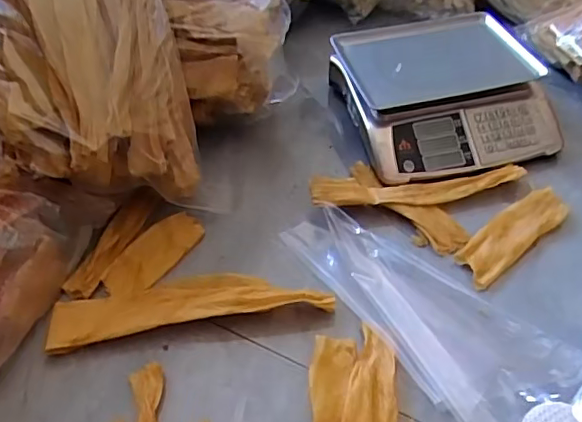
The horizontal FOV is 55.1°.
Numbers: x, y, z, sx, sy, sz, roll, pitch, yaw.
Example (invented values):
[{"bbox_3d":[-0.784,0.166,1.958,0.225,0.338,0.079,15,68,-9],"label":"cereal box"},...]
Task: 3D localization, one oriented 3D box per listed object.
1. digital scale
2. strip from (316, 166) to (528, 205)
[{"bbox_3d":[0.276,-0.217,1.017,0.343,0.104,0.336,-9,47,-6],"label":"digital scale"},{"bbox_3d":[0.207,-0.044,0.901,0.356,0.027,0.065,-5,51,-7],"label":"strip"}]

